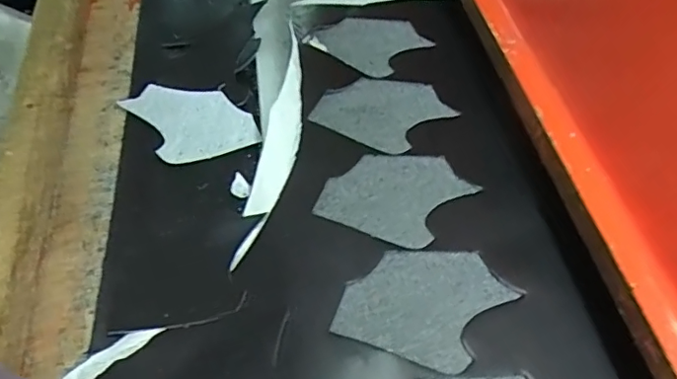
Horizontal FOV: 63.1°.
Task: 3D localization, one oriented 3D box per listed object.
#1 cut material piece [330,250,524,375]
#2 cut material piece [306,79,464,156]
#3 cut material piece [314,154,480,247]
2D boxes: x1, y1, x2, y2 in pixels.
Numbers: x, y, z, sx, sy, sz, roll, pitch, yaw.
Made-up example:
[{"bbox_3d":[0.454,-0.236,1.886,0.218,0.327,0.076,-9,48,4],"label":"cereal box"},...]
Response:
[{"bbox_3d":[0.069,0.092,0.445,0.102,0.004,0.126,37,59,20],"label":"cut material piece"},{"bbox_3d":[0.048,-0.085,0.578,0.123,0.011,0.106,24,54,13],"label":"cut material piece"},{"bbox_3d":[0.054,0.005,0.511,0.100,0.006,0.124,38,60,19],"label":"cut material piece"}]

